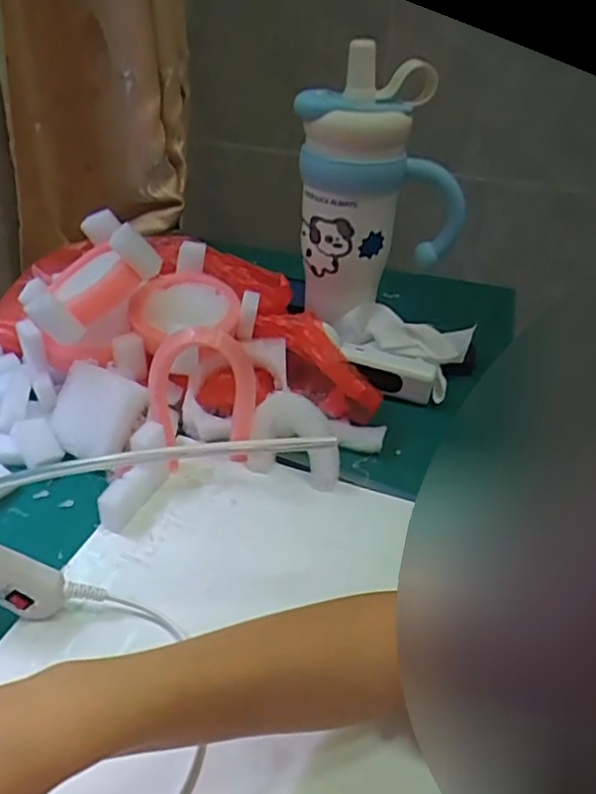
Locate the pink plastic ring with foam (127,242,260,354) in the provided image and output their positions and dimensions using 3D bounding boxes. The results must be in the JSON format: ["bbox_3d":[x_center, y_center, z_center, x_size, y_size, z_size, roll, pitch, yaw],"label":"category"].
[{"bbox_3d":[-0.103,-0.088,0.587,0.105,0.033,0.103,2,49,-2],"label":"pink plastic ring with foam"}]

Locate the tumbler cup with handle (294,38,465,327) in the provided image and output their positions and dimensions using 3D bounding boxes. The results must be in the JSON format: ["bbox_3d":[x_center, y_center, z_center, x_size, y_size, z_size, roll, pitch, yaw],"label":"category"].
[{"bbox_3d":[0.091,-0.194,0.642,0.179,0.247,0.090,-15,38,-25],"label":"tumbler cup with handle"}]

